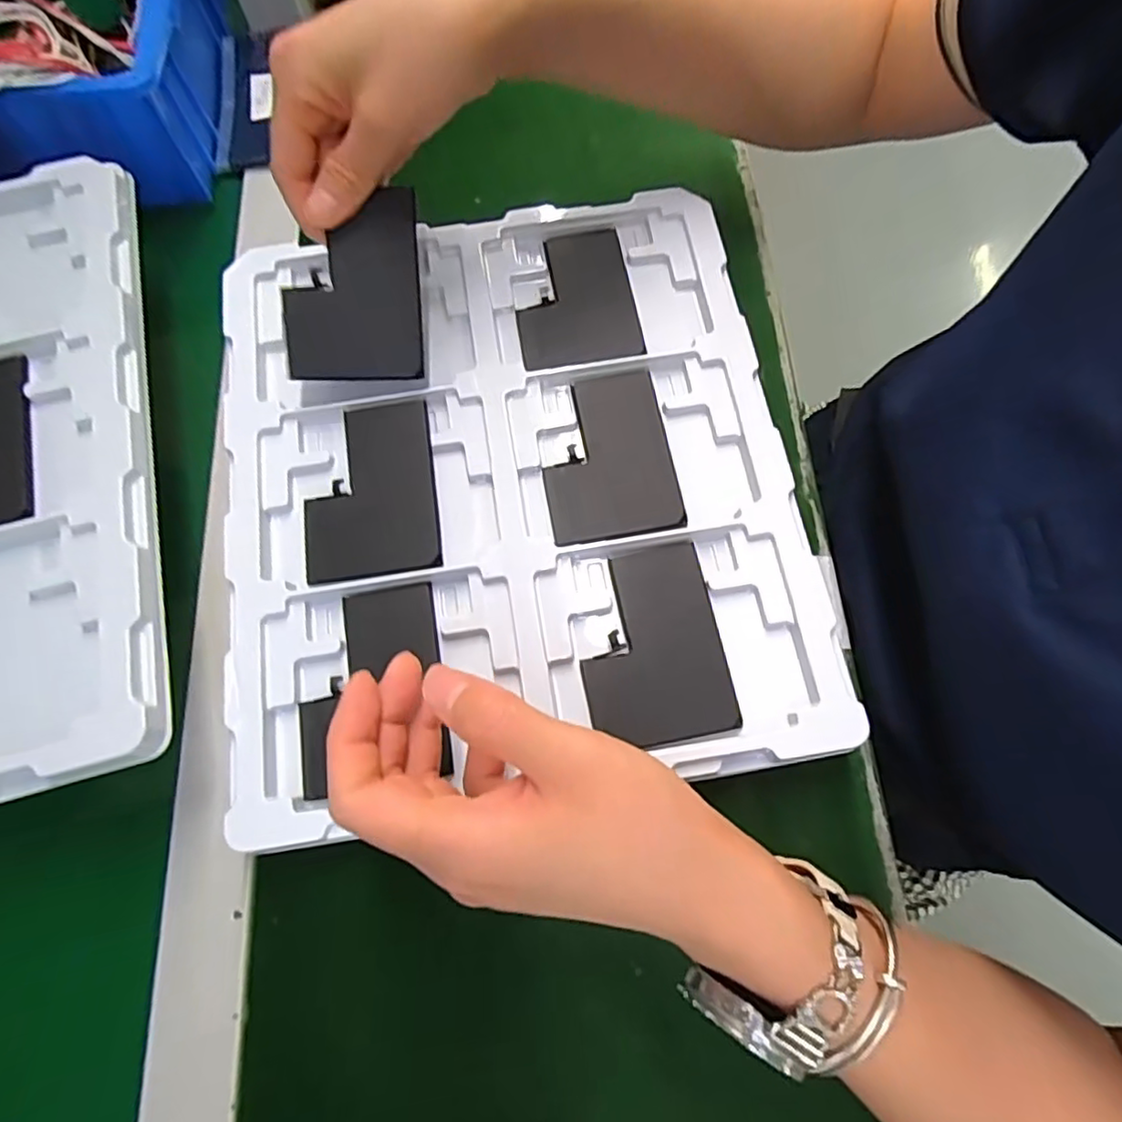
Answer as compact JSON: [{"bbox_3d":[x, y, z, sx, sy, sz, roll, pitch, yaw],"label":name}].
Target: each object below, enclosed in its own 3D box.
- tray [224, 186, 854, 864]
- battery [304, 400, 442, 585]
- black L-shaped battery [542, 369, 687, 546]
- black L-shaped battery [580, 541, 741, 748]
[{"bbox_3d":[-0.027,-0.045,0.321,0.274,0.016,0.309,-9,73,-2],"label":"tray"},{"bbox_3d":[-0.098,-0.035,0.320,0.066,0.009,0.090,-9,71,-2],"label":"battery"},{"bbox_3d":[0.023,-0.055,0.328,0.065,0.006,0.092,-9,71,-2],"label":"black L-shaped battery"},{"bbox_3d":[0.041,0.038,0.295,0.064,0.004,0.090,-10,71,-3],"label":"black L-shaped battery"}]

